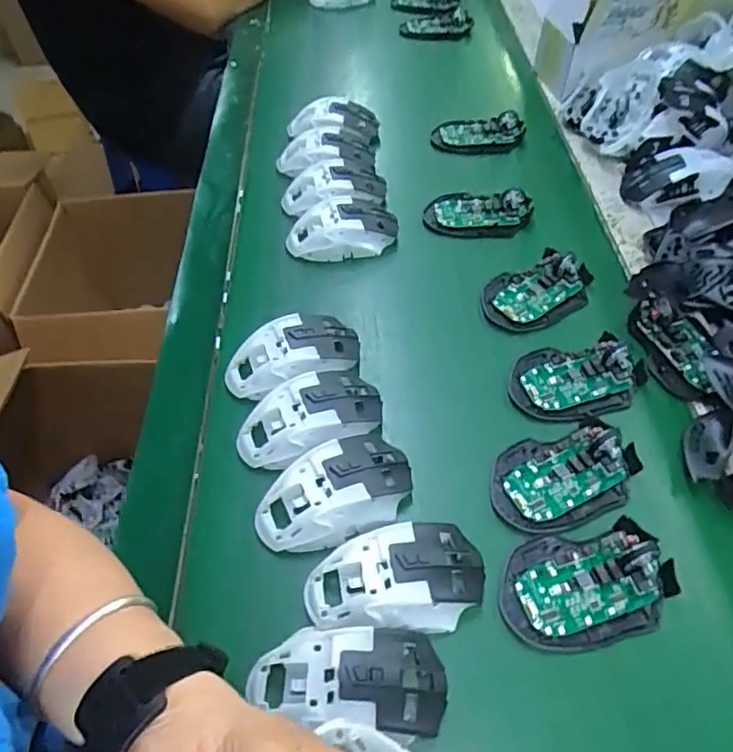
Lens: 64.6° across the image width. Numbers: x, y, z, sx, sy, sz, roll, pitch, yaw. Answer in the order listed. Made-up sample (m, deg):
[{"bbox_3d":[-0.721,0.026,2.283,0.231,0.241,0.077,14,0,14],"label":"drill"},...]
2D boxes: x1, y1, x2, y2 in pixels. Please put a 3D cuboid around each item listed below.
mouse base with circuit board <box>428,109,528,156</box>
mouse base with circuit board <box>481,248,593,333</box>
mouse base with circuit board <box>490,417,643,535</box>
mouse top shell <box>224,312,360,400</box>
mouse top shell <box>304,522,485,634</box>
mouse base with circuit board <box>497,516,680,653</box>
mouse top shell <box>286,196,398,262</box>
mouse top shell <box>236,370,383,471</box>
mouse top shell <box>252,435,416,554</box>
[{"bbox_3d":[0.141,-0.303,0.728,0.114,0.031,0.053,-4,52,-2],"label":"mouse base with circuit board"},{"bbox_3d":[0.165,-0.086,0.553,0.113,0.023,0.069,-20,54,-14],"label":"mouse base with circuit board"},{"bbox_3d":[0.148,0.069,0.431,0.113,0.020,0.072,-17,54,-12],"label":"mouse base with circuit board"},{"bbox_3d":[-0.064,-0.016,0.500,0.114,0.040,0.063,-13,53,-9],"label":"mouse top shell"},{"bbox_3d":[0.019,0.131,0.376,0.114,0.031,0.063,-7,52,-4],"label":"mouse top shell"},{"bbox_3d":[0.145,0.133,0.378,0.112,0.025,0.071,-8,52,-5],"label":"mouse base with circuit board"},{"bbox_3d":[-0.026,-0.155,0.607,0.111,0.035,0.064,-8,52,-5],"label":"mouse top shell"},{"bbox_3d":[-0.043,0.036,0.459,0.118,0.039,0.068,-28,57,-19],"label":"mouse top shell"},{"bbox_3d":[-0.022,0.084,0.415,0.115,0.033,0.063,-24,55,-17],"label":"mouse top shell"}]

